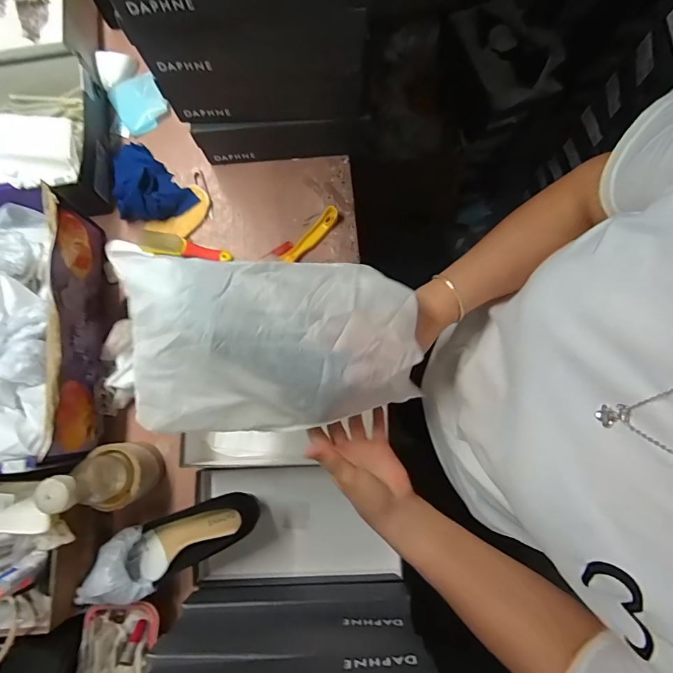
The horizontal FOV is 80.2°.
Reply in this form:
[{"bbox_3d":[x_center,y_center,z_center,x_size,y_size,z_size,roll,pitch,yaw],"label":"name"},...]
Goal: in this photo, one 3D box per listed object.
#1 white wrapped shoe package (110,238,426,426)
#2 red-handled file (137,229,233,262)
[{"bbox_3d":[-0.066,0.001,0.395,0.280,0.067,0.172,-2,79,0],"label":"white wrapped shoe package"},{"bbox_3d":[-0.264,-0.155,0.688,0.163,0.028,0.038,8,79,2],"label":"red-handled file"}]

